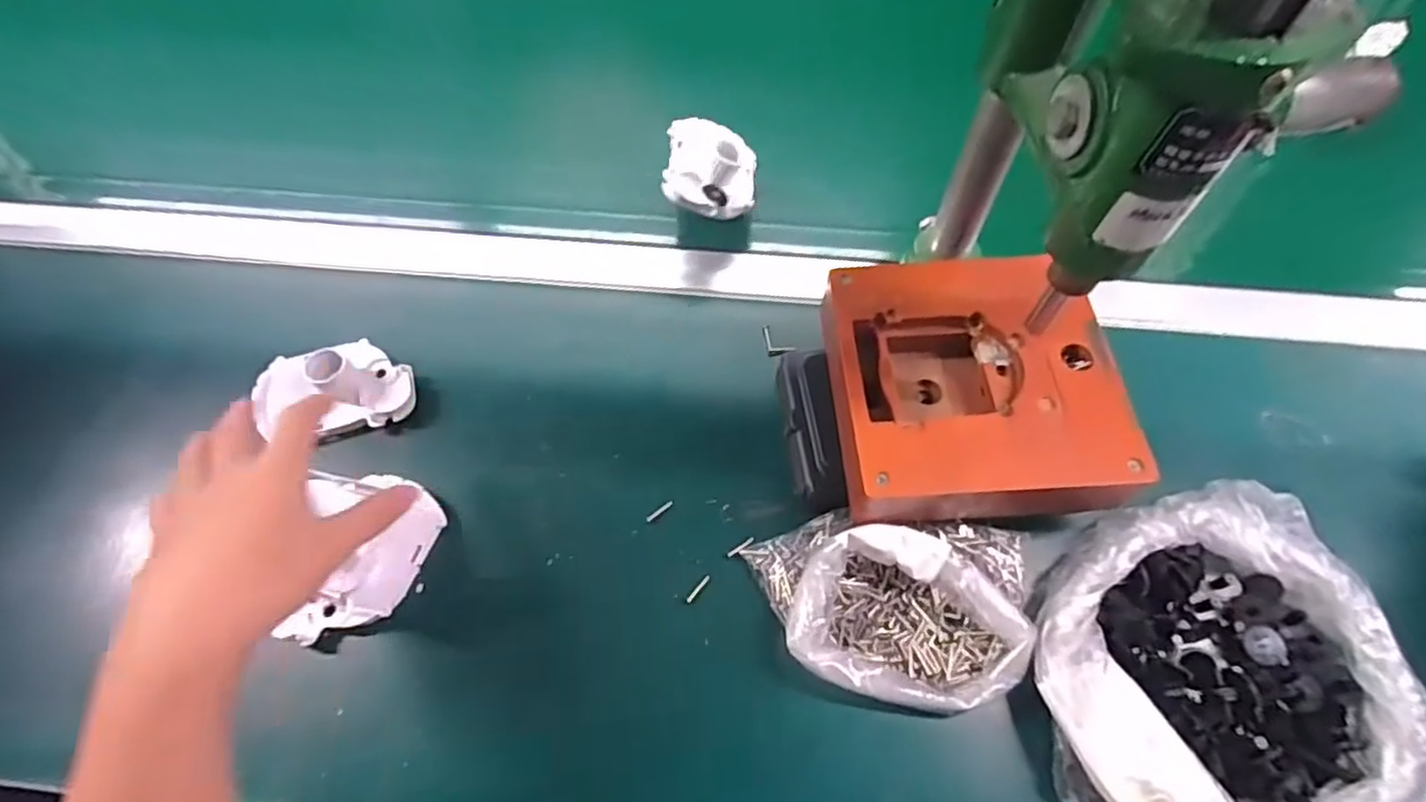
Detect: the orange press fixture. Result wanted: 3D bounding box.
[{"bbox_3d":[0.149,-0.009,0.395,0.153,0.053,0.150,-4,61,-1],"label":"orange press fixture"}]

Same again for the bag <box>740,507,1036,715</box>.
[{"bbox_3d":[0.097,0.110,0.363,0.154,0.039,0.100,4,61,4],"label":"bag"}]

